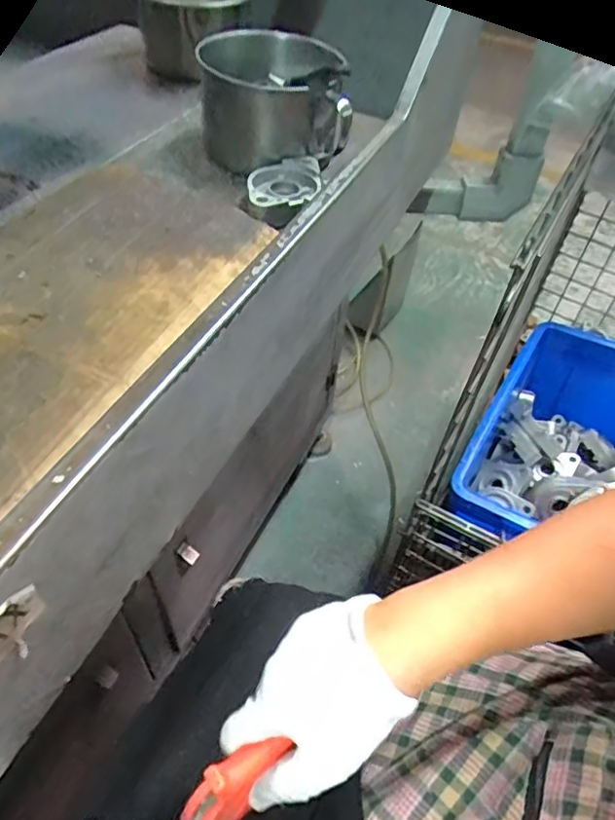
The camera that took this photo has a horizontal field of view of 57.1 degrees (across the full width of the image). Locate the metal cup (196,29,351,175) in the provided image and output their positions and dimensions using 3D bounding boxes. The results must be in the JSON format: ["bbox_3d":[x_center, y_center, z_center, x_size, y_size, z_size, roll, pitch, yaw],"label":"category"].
[{"bbox_3d":[-0.034,-0.292,0.526,0.121,0.076,0.121,2,49,-3],"label":"metal cup"}]

